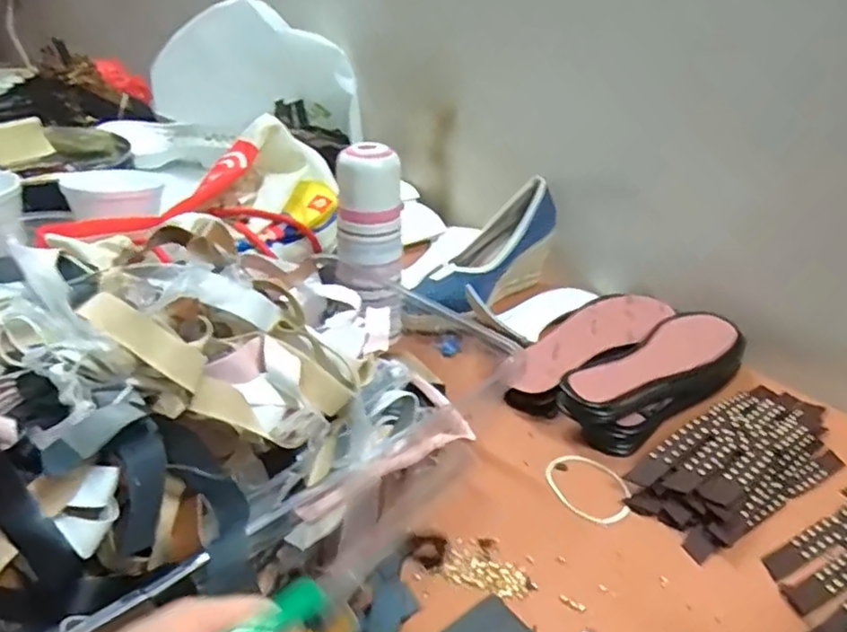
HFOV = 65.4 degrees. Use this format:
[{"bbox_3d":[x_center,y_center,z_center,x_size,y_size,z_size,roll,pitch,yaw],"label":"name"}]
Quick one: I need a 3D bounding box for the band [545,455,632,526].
[{"bbox_3d":[0.133,0.138,0.529,0.054,0.006,0.074,-16,36,-13],"label":"band"}]

